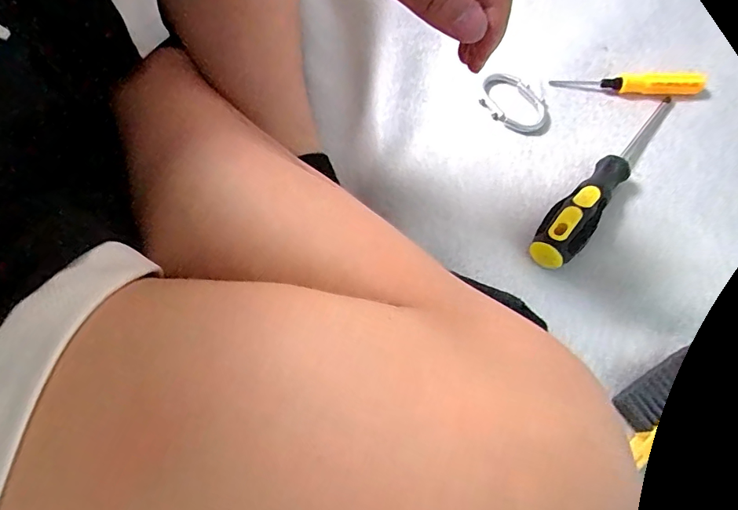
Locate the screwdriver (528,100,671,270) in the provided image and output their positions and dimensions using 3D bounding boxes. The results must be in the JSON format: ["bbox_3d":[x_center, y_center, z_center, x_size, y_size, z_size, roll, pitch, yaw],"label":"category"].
[{"bbox_3d":[0.183,-0.067,0.348,0.031,0.027,0.196,37,69,13],"label":"screwdriver"}]

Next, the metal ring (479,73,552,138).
[{"bbox_3d":[0.126,-0.128,0.391,0.044,0.008,0.067,-41,73,-18],"label":"metal ring"}]

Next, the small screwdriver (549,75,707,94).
[{"bbox_3d":[0.227,-0.150,0.401,0.131,0.012,0.015,1,66,-2],"label":"small screwdriver"}]

